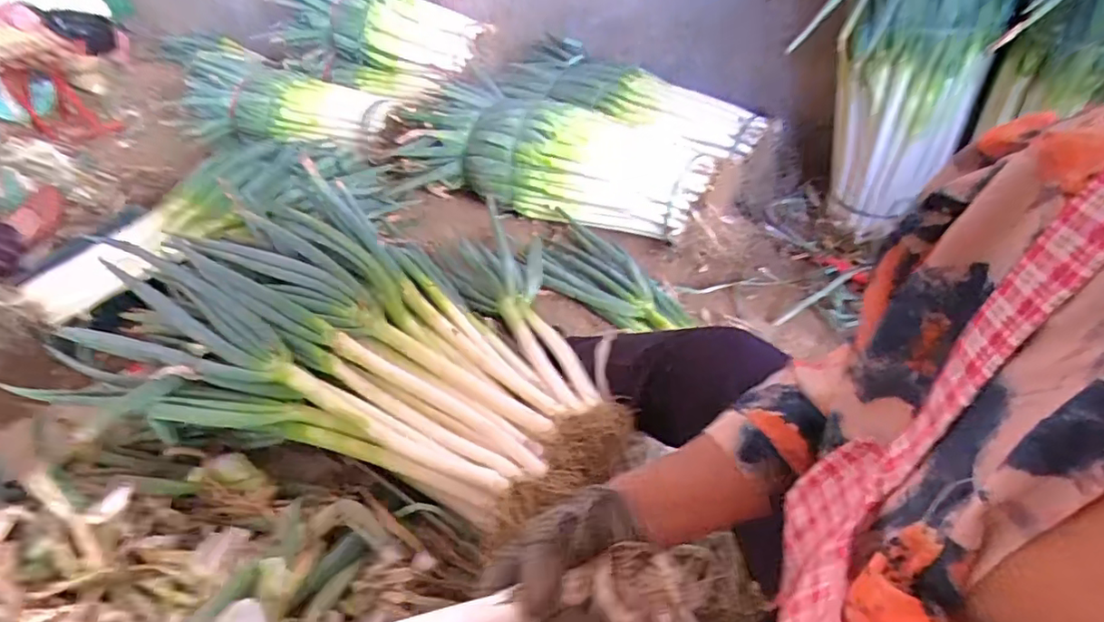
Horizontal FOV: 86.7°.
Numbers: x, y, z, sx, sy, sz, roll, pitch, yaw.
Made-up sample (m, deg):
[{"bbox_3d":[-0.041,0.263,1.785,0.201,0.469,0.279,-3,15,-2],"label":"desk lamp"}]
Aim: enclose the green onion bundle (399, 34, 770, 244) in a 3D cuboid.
[{"bbox_3d":[0.079,-0.451,1.527,0.839,0.239,0.526,17,42,25],"label":"green onion bundle"}]

